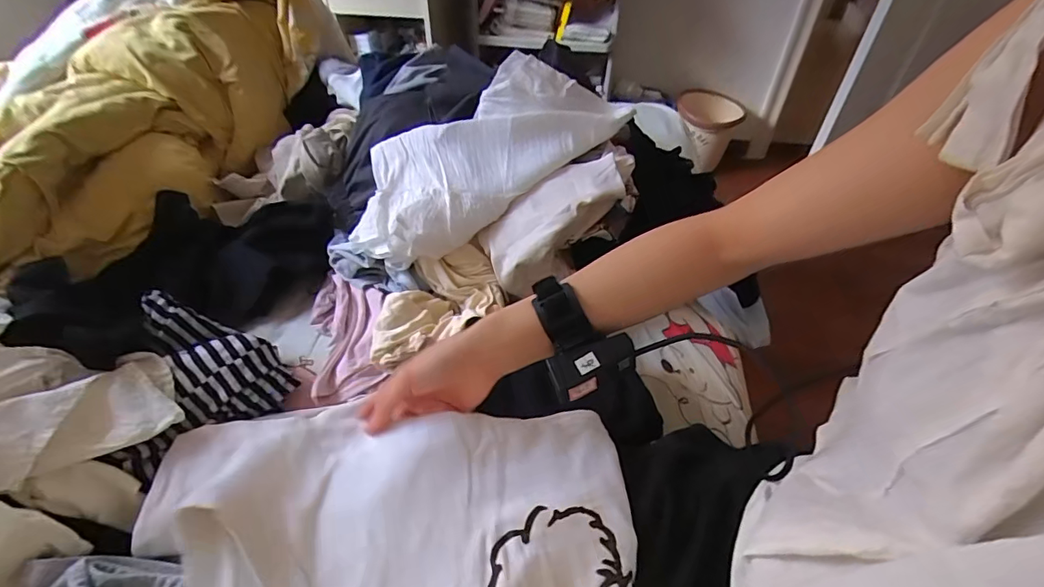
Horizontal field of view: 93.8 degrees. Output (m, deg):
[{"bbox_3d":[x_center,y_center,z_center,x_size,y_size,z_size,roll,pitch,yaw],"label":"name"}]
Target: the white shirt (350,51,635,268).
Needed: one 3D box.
[{"bbox_3d":[-0.067,-0.199,0.681,0.379,0.110,0.176,-34,50,-1],"label":"white shirt"}]

